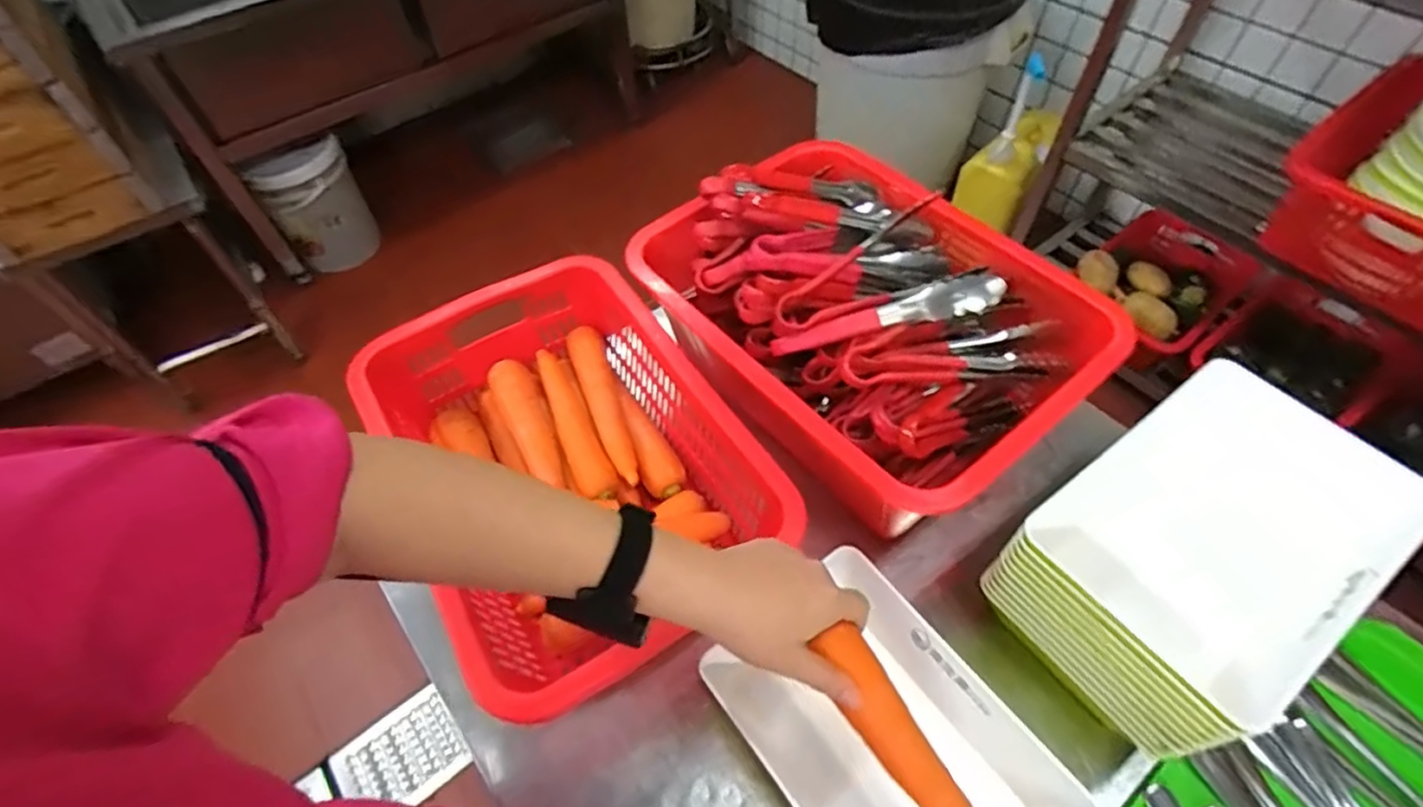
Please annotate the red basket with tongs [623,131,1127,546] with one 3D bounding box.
[{"bbox_3d":[0.181,-0.110,0.747,0.343,0.191,0.459,-34,60,-20],"label":"red basket with tongs"}]

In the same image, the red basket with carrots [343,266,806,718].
[{"bbox_3d":[-0.140,0.064,0.697,0.310,0.146,0.444,-29,58,-18],"label":"red basket with carrots"}]

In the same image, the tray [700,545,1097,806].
[{"bbox_3d":[0.154,0.295,0.578,0.194,0.030,0.291,-41,60,-5],"label":"tray"}]

